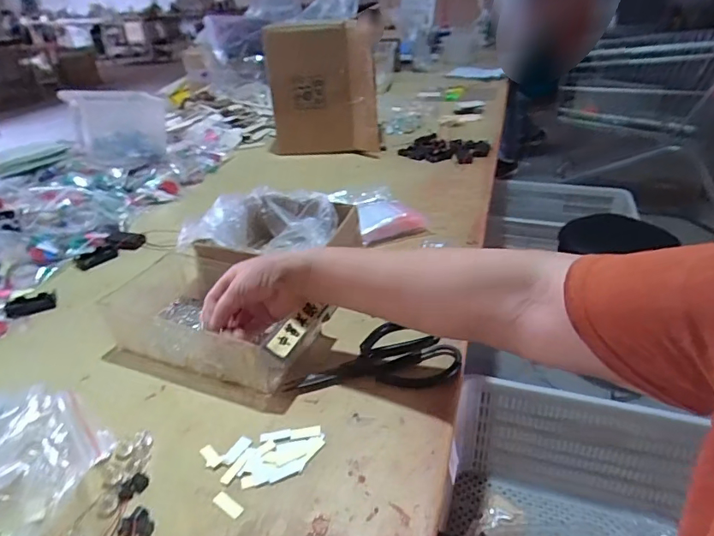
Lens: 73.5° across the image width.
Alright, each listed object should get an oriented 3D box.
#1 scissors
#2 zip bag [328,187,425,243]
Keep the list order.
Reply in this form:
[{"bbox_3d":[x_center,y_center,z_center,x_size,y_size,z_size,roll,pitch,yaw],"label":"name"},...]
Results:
[{"bbox_3d":[0.018,0.098,0.519,0.178,0.012,0.085,-2,31,1],"label":"scissors"},{"bbox_3d":[0.031,-0.103,0.822,0.119,0.033,0.179,-10,31,-13],"label":"zip bag"}]

